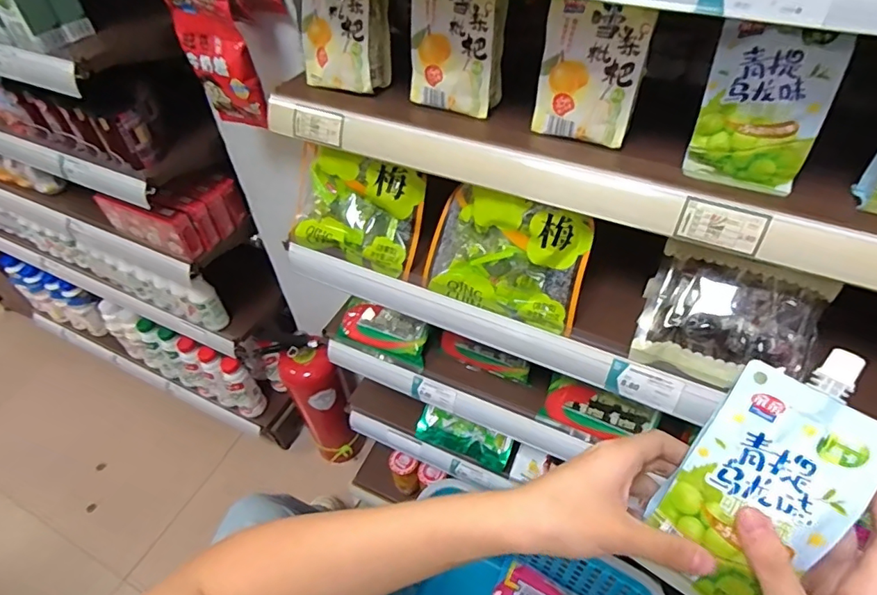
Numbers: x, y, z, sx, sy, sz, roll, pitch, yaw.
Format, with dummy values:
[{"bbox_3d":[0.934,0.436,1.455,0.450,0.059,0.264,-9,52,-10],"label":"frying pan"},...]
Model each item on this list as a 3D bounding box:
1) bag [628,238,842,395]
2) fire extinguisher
[{"bbox_3d":[0.273,0.024,0.482,0.144,0.121,0.031,19,8,21],"label":"bag"},{"bbox_3d":[-0.274,0.241,1.161,0.108,0.386,0.149,-31,54,-22],"label":"fire extinguisher"}]

